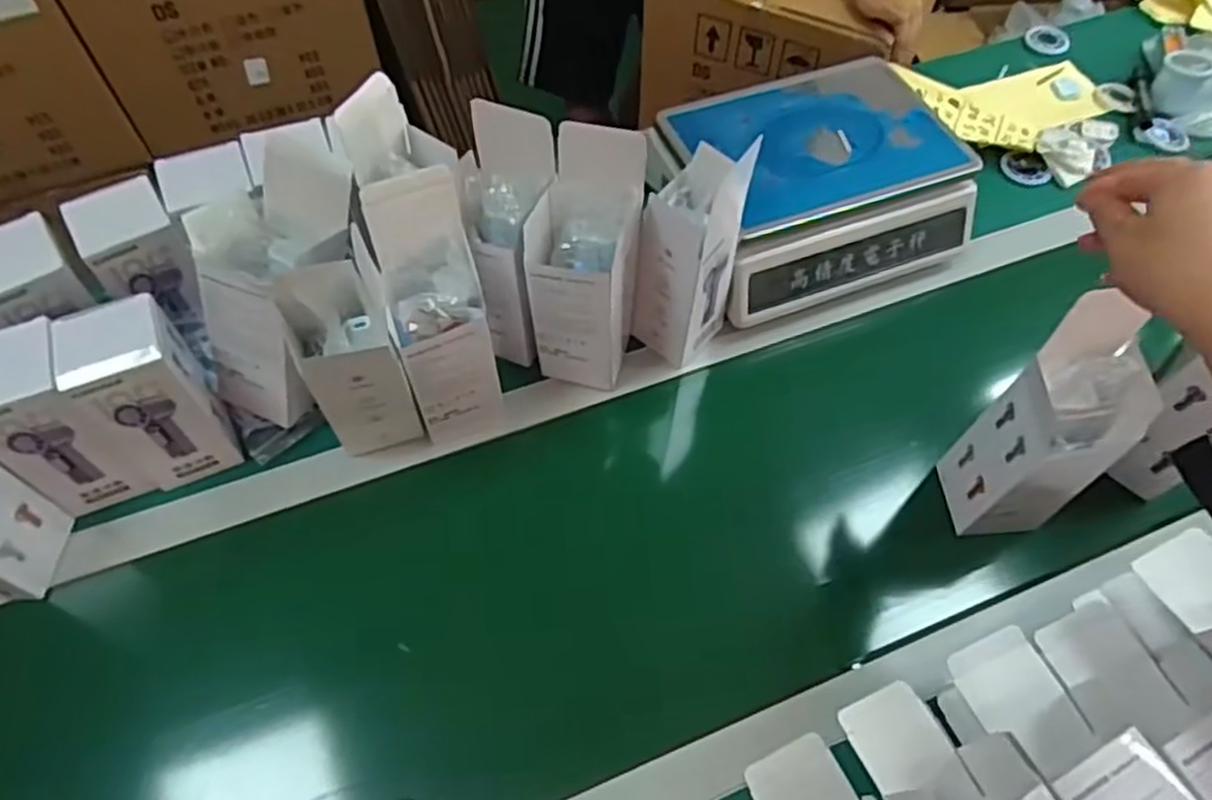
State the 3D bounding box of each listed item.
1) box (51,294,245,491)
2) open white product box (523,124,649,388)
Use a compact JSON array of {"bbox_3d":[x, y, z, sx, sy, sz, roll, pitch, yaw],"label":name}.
[{"bbox_3d":[-0.373,0.000,0.639,0.077,0.152,0.085,-20,62,-14],"label":"box"},{"bbox_3d":[-0.018,-0.114,0.672,0.083,0.228,0.091,10,59,4],"label":"open white product box"}]

